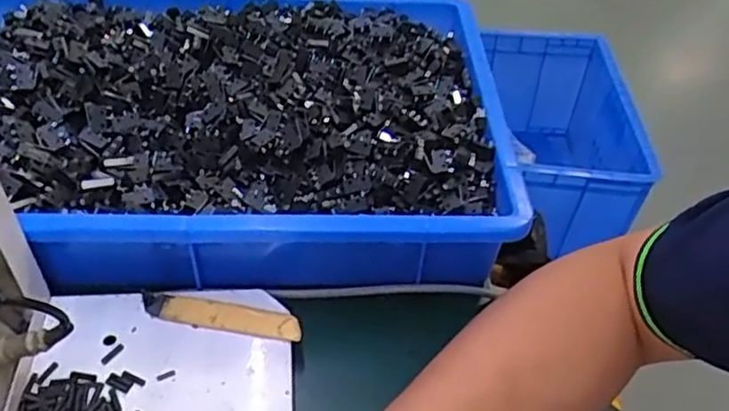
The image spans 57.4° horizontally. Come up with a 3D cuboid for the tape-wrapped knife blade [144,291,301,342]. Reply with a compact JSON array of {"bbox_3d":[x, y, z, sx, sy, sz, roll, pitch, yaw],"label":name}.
[{"bbox_3d":[-0.091,0.068,0.423,0.101,0.006,0.020,9,45,4],"label":"tape-wrapped knife blade"}]

